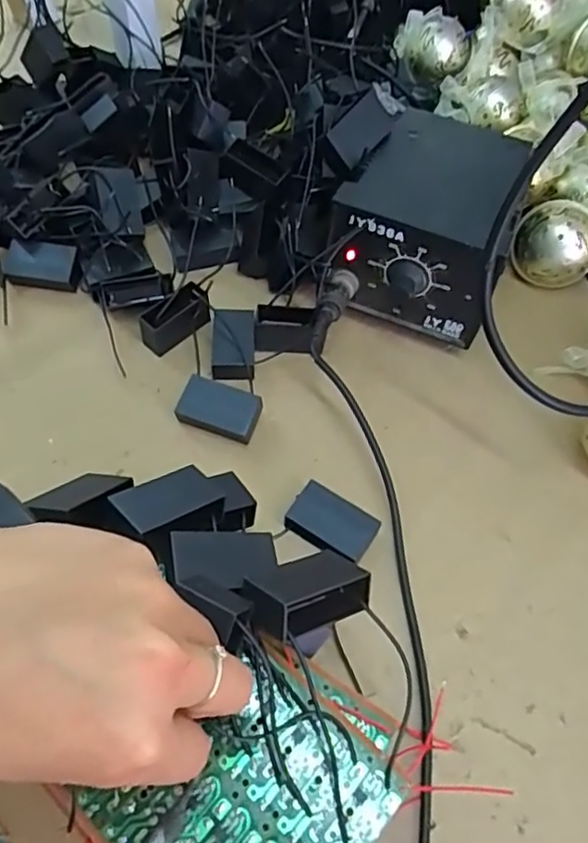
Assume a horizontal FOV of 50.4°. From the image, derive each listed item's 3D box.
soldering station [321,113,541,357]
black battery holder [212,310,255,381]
[{"bbox_3d":[0.098,-0.136,0.436,0.110,0.102,0.138,26,60,12],"label":"soldering station"},{"bbox_3d":[-0.041,-0.052,0.424,0.028,0.019,0.050,0,58,-3],"label":"black battery holder"}]

